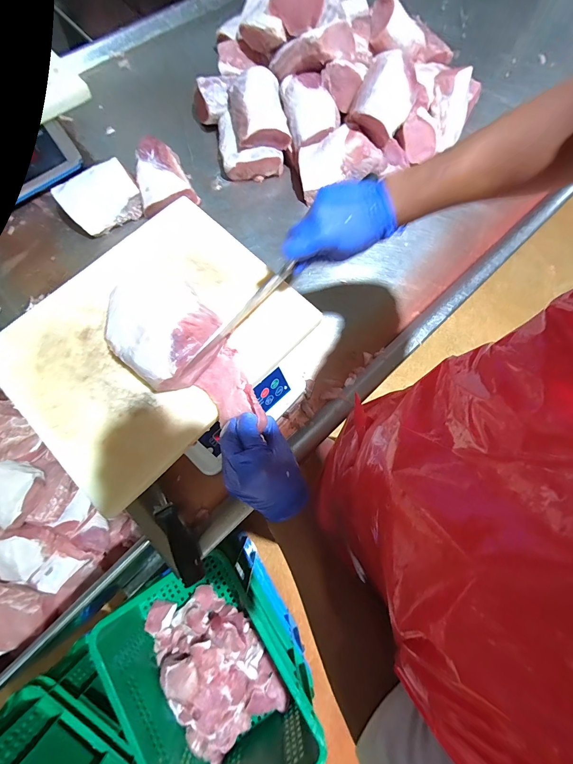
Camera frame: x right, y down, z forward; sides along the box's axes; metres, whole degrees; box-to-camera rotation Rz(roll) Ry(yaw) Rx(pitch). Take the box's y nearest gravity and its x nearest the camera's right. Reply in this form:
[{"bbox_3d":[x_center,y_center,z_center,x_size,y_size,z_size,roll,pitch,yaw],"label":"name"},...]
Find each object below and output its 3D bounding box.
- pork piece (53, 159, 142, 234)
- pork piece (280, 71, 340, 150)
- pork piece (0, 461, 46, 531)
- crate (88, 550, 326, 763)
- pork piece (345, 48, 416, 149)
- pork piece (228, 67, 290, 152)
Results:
[{"bbox_3d":[-0.393,-0.388,0.687,0.152,0.068,0.113,-36,77,-13],"label":"pork piece"},{"bbox_3d":[0.049,-0.618,0.716,0.115,0.063,0.161,-20,74,-8],"label":"pork piece"},{"bbox_3d":[-0.677,0.267,0.789,0.158,0.053,0.135,35,74,9],"label":"pork piece"},{"bbox_3d":[-0.195,0.771,0.848,0.376,0.268,0.527,-33,76,-12],"label":"crate"},{"bbox_3d":[0.210,-0.610,0.692,0.117,0.103,0.177,23,73,5],"label":"pork piece"},{"bbox_3d":[-0.065,-0.607,0.709,0.117,0.068,0.174,-11,73,-6],"label":"pork piece"}]

